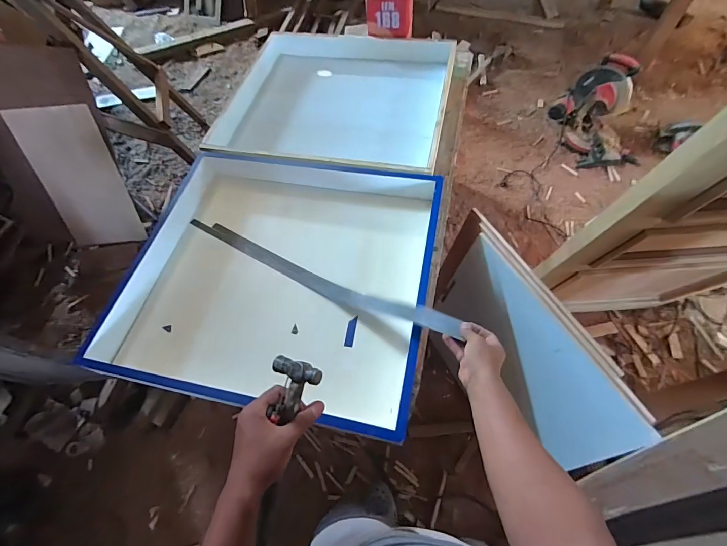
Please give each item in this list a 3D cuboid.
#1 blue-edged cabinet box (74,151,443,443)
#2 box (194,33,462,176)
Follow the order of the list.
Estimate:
[{"bbox_3d":[-0.201,0.000,0.970,0.777,0.162,0.728,7,63,8],"label":"blue-edged cabinet box"},{"bbox_3d":[-0.114,-0.635,1.340,0.833,0.164,0.719,10,64,9],"label":"box"}]

